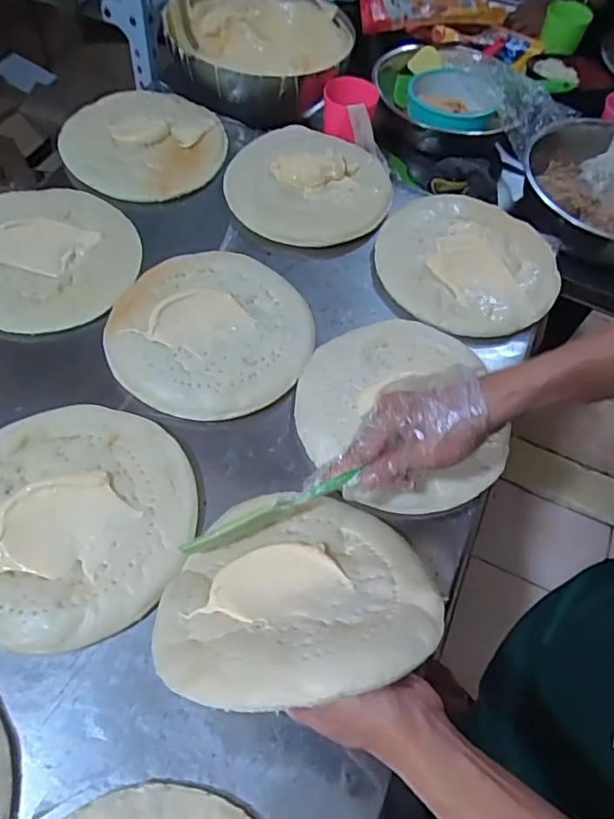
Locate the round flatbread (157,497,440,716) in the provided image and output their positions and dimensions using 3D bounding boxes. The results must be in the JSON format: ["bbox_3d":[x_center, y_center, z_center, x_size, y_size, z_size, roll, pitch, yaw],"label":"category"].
[{"bbox_3d":[-0.007,0.124,0.381,0.188,0.027,0.190,-4,23,2],"label":"round flatbread"}]

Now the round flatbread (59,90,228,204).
[{"bbox_3d":[-0.207,-0.346,0.692,0.197,0.022,0.196,2,59,-4],"label":"round flatbread"}]

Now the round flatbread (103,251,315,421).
[{"bbox_3d":[-0.093,-0.084,0.542,0.187,0.027,0.196,2,59,-4],"label":"round flatbread"}]

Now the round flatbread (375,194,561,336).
[{"bbox_3d":[0.184,-0.171,0.621,0.201,0.013,0.196,2,59,-4],"label":"round flatbread"}]

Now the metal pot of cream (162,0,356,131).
[{"bbox_3d":[-0.088,-0.538,0.826,0.261,0.108,0.266,2,59,-4],"label":"metal pot of cream"}]

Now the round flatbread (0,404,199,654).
[{"bbox_3d":[-0.194,0.084,0.437,0.195,0.021,0.195,3,57,-4],"label":"round flatbread"}]

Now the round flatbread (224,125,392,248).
[{"bbox_3d":[0.003,-0.279,0.667,0.188,0.027,0.188,2,59,-4],"label":"round flatbread"}]

